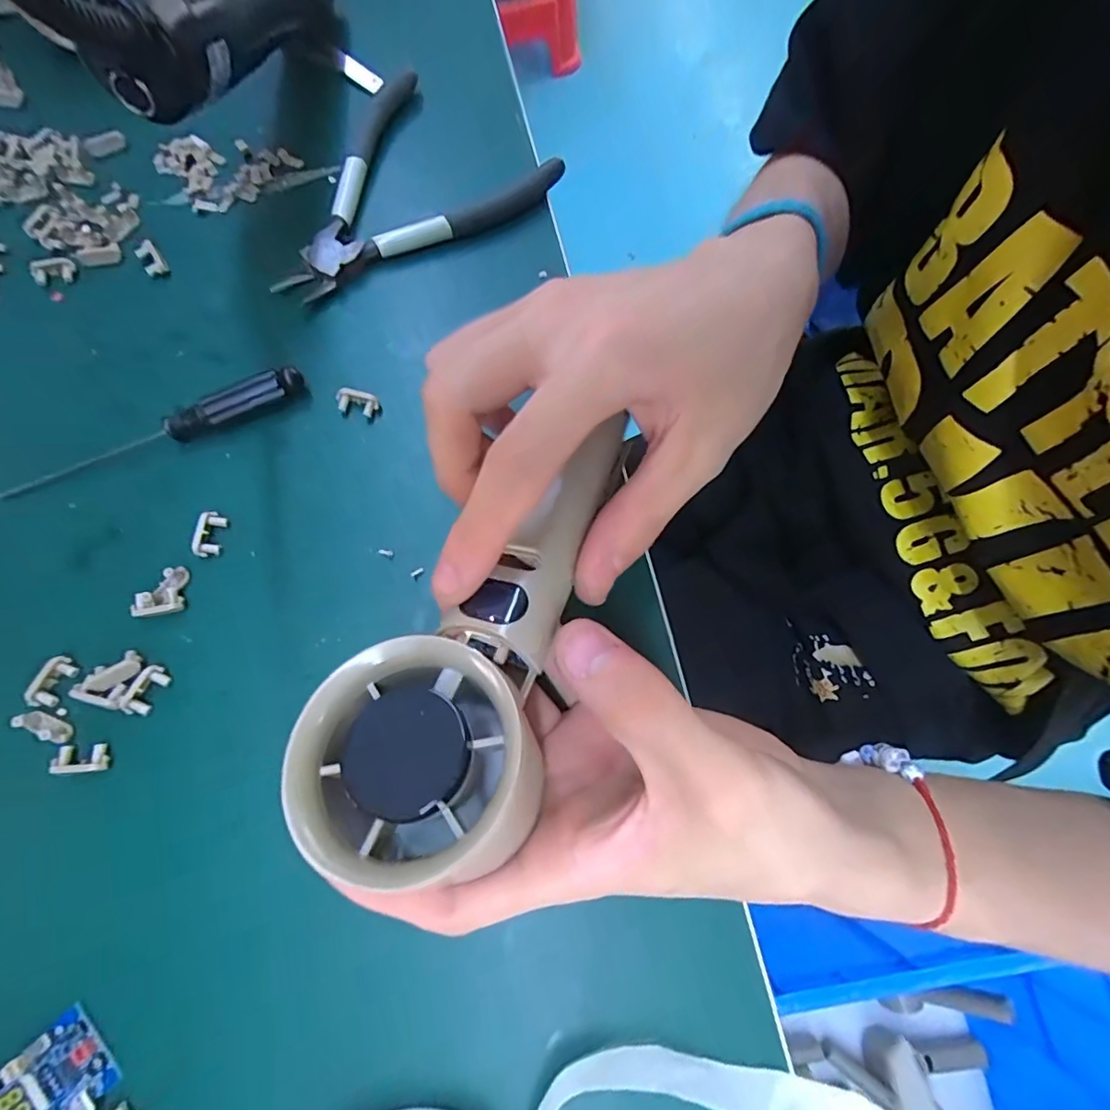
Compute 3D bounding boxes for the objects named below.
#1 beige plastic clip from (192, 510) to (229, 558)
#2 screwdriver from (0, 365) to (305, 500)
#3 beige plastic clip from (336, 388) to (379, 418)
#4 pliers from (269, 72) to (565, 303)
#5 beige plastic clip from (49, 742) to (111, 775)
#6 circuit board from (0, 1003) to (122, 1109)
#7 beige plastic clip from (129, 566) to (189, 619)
[{"bbox_3d":[-0.146,-0.009,0.220,0.009,0.006,0.020,5,74,1],"label":"beige plastic clip"},{"bbox_3d":[-0.175,-0.054,0.227,0.131,0.013,0.012,-24,75,-7],"label":"screwdriver"},{"bbox_3d":[-0.091,-0.070,0.239,0.019,0.008,0.009,15,74,4],"label":"beige plastic clip"},{"bbox_3d":[-0.089,-0.207,0.274,0.150,0.017,0.121,-28,76,-8],"label":"pliers"},{"bbox_3d":[-0.177,0.076,0.195,0.018,0.006,0.010,-3,73,-3],"label":"beige plastic clip"},{"bbox_3d":[-0.160,0.167,0.165,0.029,0.014,0.021,41,77,10],"label":"circuit board"},{"bbox_3d":[-0.161,0.015,0.212,0.020,0.006,0.018,-11,74,-4],"label":"beige plastic clip"}]

